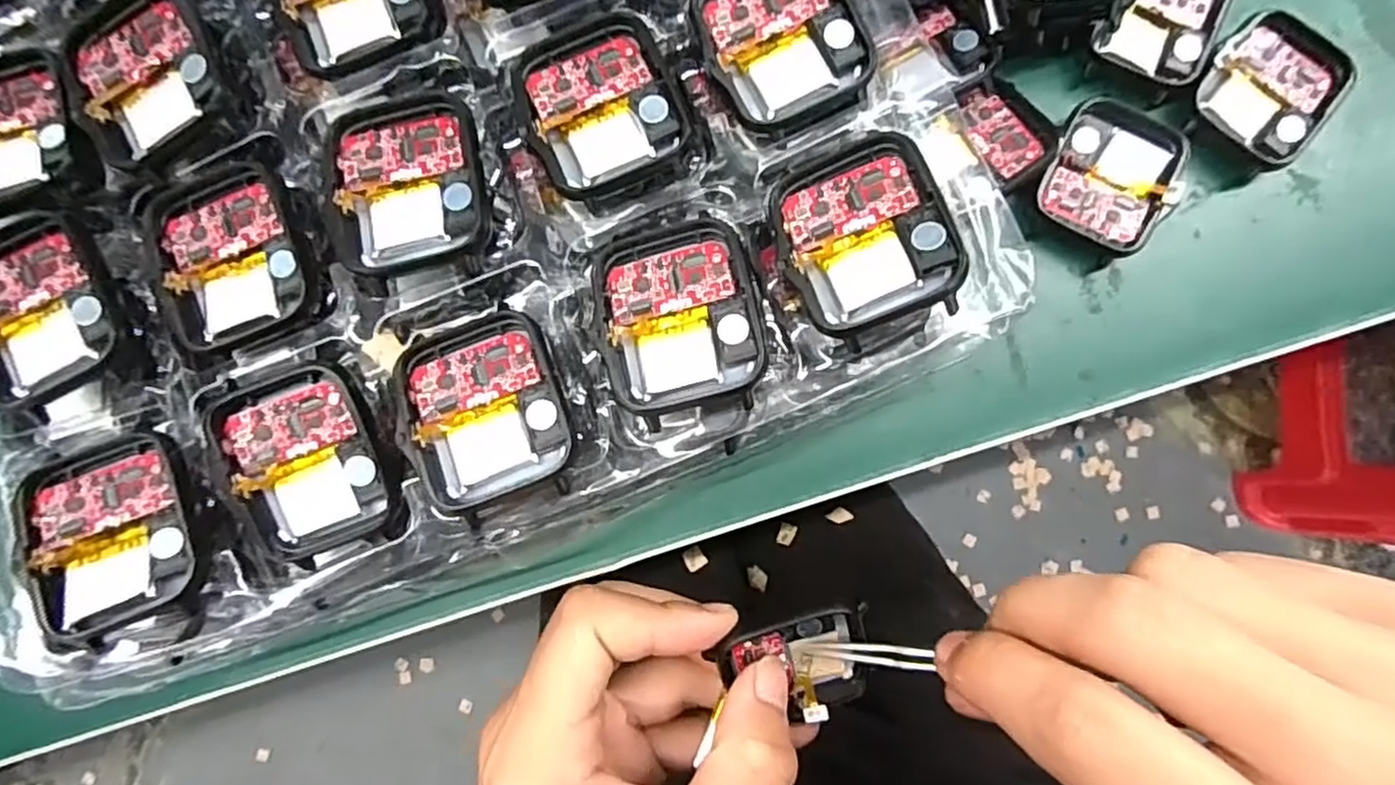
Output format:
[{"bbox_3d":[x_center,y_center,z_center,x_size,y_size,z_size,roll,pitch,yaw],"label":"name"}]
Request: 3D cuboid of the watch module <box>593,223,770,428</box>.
[{"bbox_3d":[-0.005,-0.018,0.163,0.037,0.005,0.045,-15,84,3],"label":"watch module"}]

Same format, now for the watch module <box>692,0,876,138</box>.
[{"bbox_3d":[0.021,-0.088,0.172,0.037,0.005,0.045,-22,85,0],"label":"watch module"}]

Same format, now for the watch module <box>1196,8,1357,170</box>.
[{"bbox_3d":[0.176,-0.093,0.214,0.037,0.014,0.042,39,88,5],"label":"watch module"}]

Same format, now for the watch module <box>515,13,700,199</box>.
[{"bbox_3d":[-0.023,-0.072,0.172,0.038,0.005,0.046,-22,85,0],"label":"watch module"}]

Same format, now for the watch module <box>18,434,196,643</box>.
[{"bbox_3d":[-0.139,0.033,0.162,0.036,0.008,0.043,-19,85,1],"label":"watch module"}]

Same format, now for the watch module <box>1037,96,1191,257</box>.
[{"bbox_3d":[0.128,-0.067,0.215,0.037,0.013,0.044,29,87,4],"label":"watch module"}]

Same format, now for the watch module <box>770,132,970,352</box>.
[{"bbox_3d":[0.039,-0.037,0.160,0.037,0.013,0.045,-22,84,3],"label":"watch module"}]

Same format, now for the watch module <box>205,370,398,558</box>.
[{"bbox_3d":[-0.094,0.016,0.168,0.035,0.011,0.043,-18,85,1],"label":"watch module"}]

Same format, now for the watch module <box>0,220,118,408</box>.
[{"bbox_3d":[-0.163,-0.020,0.169,0.035,0.008,0.041,-24,85,0],"label":"watch module"}]

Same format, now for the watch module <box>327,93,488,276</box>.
[{"bbox_3d":[-0.071,-0.052,0.169,0.038,0.007,0.043,-11,85,1],"label":"watch module"}]

